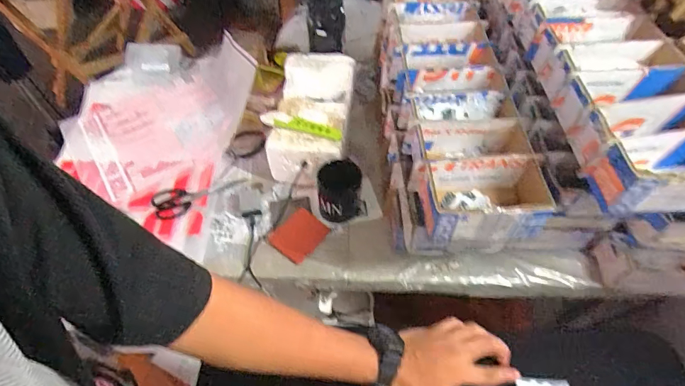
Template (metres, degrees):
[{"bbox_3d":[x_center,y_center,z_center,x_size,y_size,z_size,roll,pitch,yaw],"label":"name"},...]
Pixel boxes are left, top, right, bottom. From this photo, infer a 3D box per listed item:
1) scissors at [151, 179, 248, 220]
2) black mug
[{"bbox_3d":[-0.282,0.010,0.797,0.178,0.008,0.061,-10,54,-9],"label":"scissors"},{"bbox_3d":[-0.001,0.000,0.761,0.087,0.092,0.078,-4,53,-4],"label":"black mug"}]

